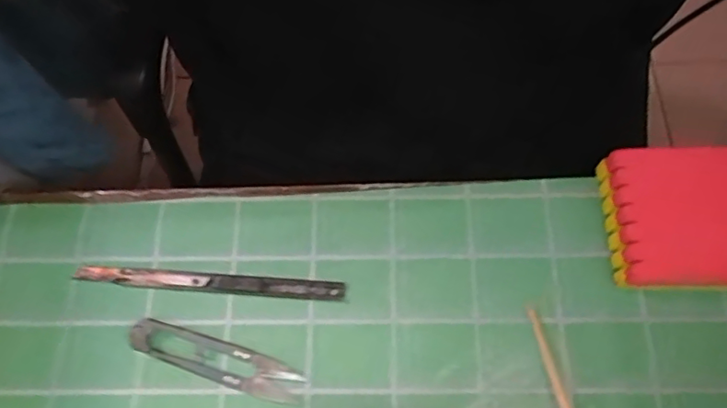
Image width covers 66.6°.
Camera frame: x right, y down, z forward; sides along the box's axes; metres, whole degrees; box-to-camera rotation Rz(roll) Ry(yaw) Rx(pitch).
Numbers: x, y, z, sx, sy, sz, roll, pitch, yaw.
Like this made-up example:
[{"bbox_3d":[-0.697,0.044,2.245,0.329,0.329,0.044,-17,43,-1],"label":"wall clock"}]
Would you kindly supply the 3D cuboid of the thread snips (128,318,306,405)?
[{"bbox_3d":[-0.083,0.088,0.311,0.102,0.009,0.023,16,69,7],"label":"thread snips"}]

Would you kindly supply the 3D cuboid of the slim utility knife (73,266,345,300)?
[{"bbox_3d":[-0.092,0.046,0.328,0.159,0.007,0.012,4,68,2],"label":"slim utility knife"}]

